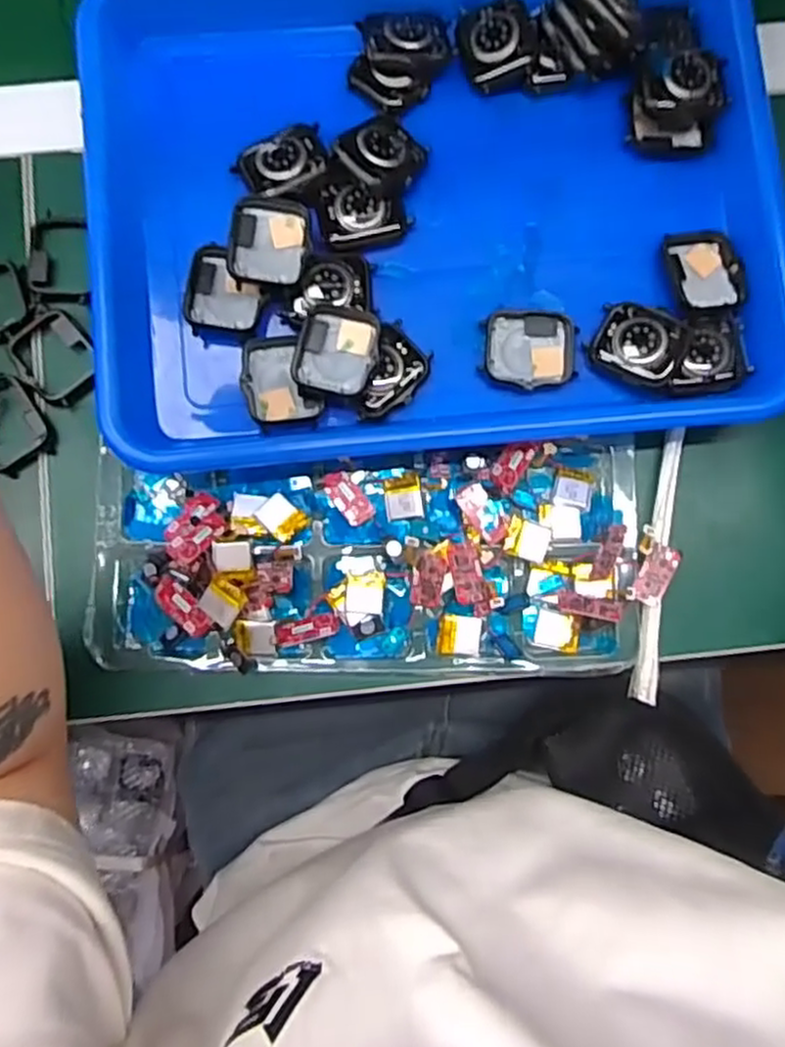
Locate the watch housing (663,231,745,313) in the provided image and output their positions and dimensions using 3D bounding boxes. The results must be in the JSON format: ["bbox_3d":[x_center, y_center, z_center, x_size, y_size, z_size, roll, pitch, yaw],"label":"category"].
[{"bbox_3d":[0.151,-0.122,0.352,0.036,0.009,0.040,-7,85,3],"label":"watch housing"}]

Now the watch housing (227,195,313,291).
[{"bbox_3d":[-0.058,-0.132,0.342,0.037,0.010,0.041,1,83,-21],"label":"watch housing"}]

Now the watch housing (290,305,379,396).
[{"bbox_3d":[-0.025,-0.080,0.340,0.037,0.013,0.042,10,86,4],"label":"watch housing"}]

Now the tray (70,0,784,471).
[{"bbox_3d":[0.022,-0.163,0.357,0.316,0.066,0.251,-5,85,3],"label":"tray"}]

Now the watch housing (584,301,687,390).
[{"bbox_3d":[0.117,-0.085,0.346,0.040,0.011,0.033,23,87,5],"label":"watch housing"}]

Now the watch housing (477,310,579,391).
[{"bbox_3d":[0.066,-0.084,0.351,0.045,0.008,0.037,-2,86,3],"label":"watch housing"}]

